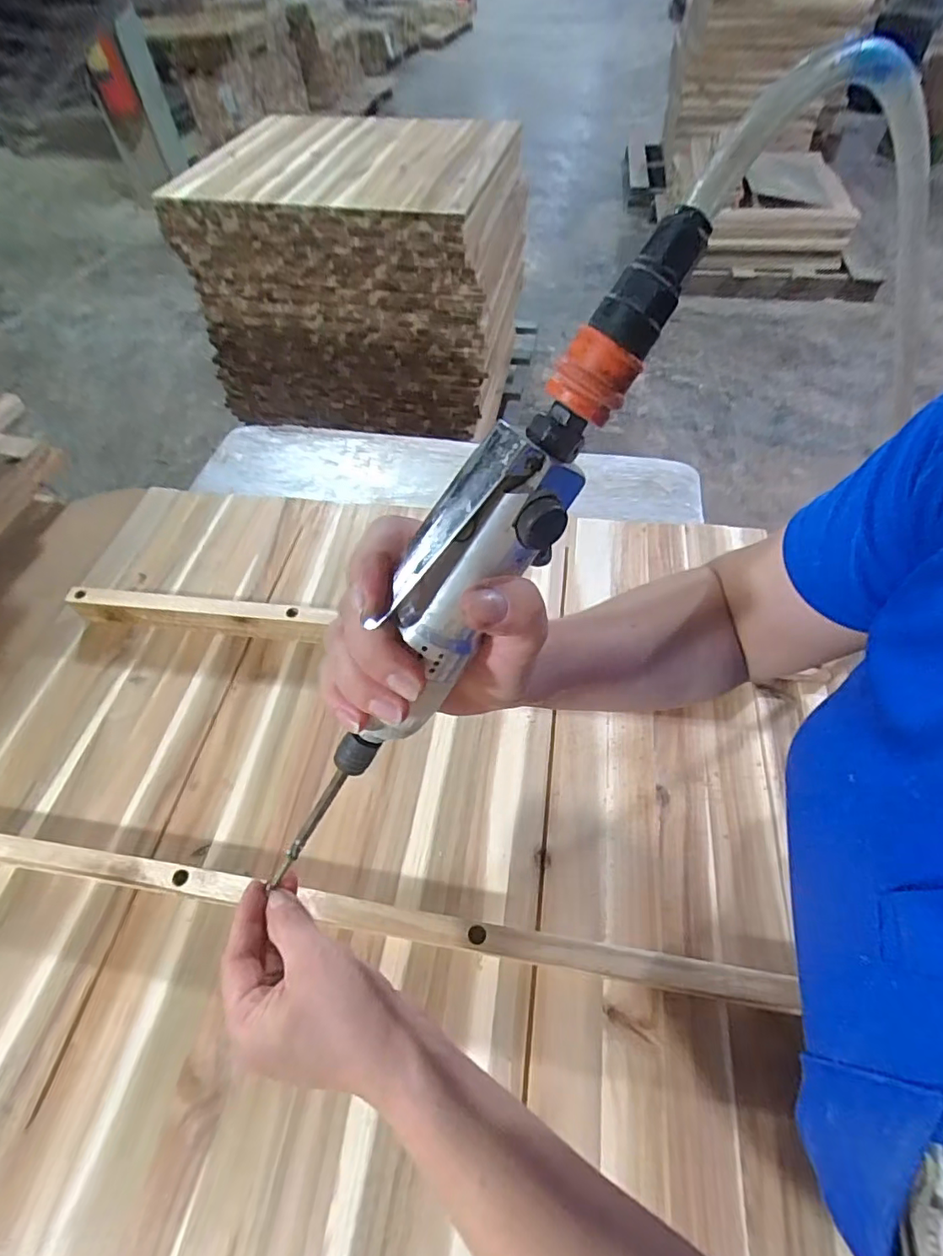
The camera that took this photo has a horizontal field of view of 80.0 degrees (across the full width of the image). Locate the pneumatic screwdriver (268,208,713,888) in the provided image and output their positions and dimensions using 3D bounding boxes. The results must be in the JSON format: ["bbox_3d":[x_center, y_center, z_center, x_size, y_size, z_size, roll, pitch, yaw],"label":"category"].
[{"bbox_3d":[-0.009,-0.010,0.214,0.030,0.276,0.032,45,25,28],"label":"pneumatic screwdriver"}]

